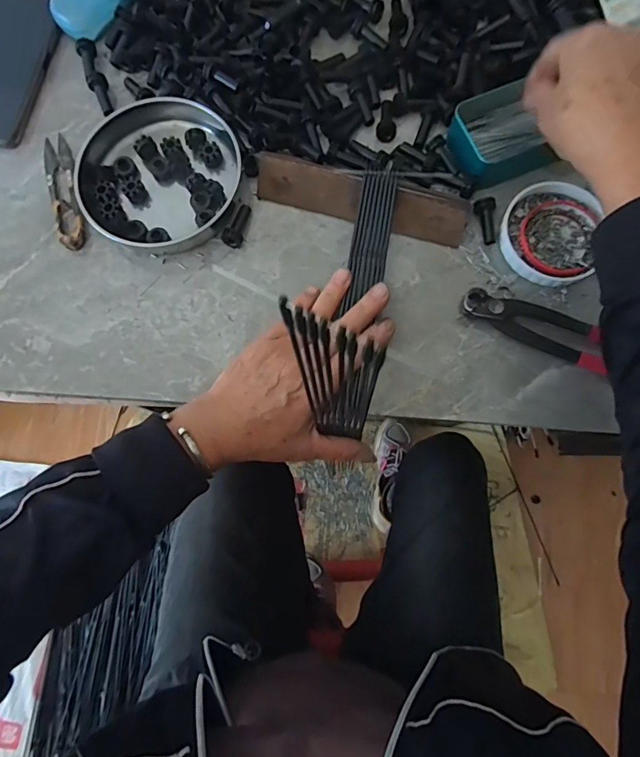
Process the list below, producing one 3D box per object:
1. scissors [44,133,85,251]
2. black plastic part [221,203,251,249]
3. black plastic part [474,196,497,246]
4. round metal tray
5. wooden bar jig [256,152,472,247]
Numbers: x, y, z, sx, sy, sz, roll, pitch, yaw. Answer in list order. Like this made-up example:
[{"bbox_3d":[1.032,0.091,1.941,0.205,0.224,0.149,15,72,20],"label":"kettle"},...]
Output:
[{"bbox_3d":[-0.229,-0.170,0.411,0.024,0.008,0.116,-17,78,-2],"label":"scissors"},{"bbox_3d":[-0.072,-0.134,0.401,0.017,0.013,0.039,12,78,4],"label":"black plastic part"},{"bbox_3d":[0.144,-0.134,0.394,0.017,0.011,0.038,-11,78,-1],"label":"black plastic part"},{"bbox_3d":[-0.139,-0.181,0.405,0.135,0.021,0.143,0,78,2],"label":"round metal tray"},{"bbox_3d":[0.036,-0.153,0.397,0.181,0.038,0.018,17,42,4],"label":"wooden bar jig"}]

